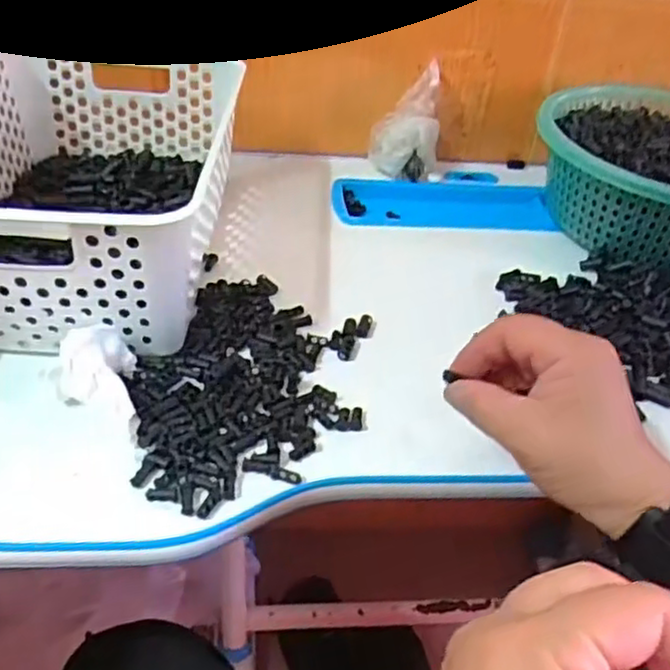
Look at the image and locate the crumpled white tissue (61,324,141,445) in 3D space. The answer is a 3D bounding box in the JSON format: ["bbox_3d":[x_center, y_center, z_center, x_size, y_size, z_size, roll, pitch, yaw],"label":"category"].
[{"bbox_3d":[-0.142,0.029,0.420,0.047,0.039,0.071,-4,39,-13],"label":"crumpled white tissue"}]

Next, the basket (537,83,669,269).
[{"bbox_3d":[0.304,-0.149,0.652,0.232,0.084,0.246,20,40,17],"label":"basket"}]

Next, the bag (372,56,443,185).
[{"bbox_3d":[0.073,-0.210,0.708,0.068,0.098,0.058,7,38,1],"label":"bag"}]

